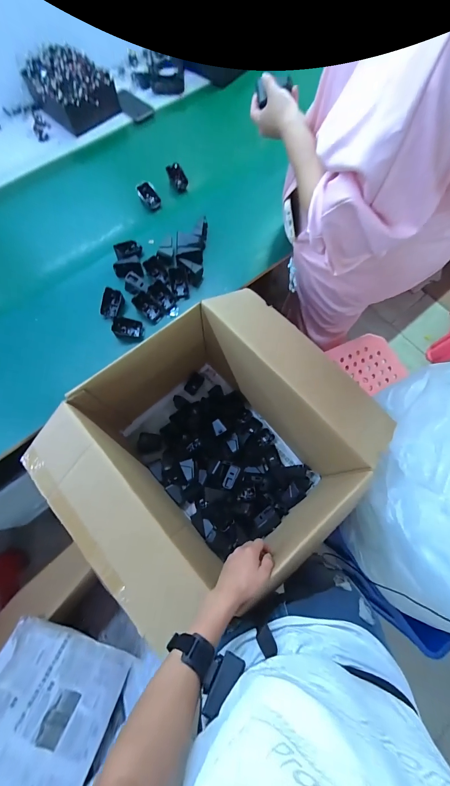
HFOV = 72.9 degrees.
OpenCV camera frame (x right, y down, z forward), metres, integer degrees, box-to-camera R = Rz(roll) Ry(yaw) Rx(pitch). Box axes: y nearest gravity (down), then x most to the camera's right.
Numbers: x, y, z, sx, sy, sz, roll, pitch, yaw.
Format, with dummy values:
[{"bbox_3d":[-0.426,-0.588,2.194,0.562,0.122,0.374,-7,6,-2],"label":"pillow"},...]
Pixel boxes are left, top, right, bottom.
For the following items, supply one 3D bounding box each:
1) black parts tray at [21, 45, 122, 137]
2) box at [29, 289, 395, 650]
[{"bbox_3d":[-0.460,-0.915,0.920,0.200,0.100,0.190,41,76,12],"label":"black parts tray"},{"bbox_3d":[-0.043,0.131,0.748,0.619,0.352,0.521,-42,76,-13],"label":"box"}]

